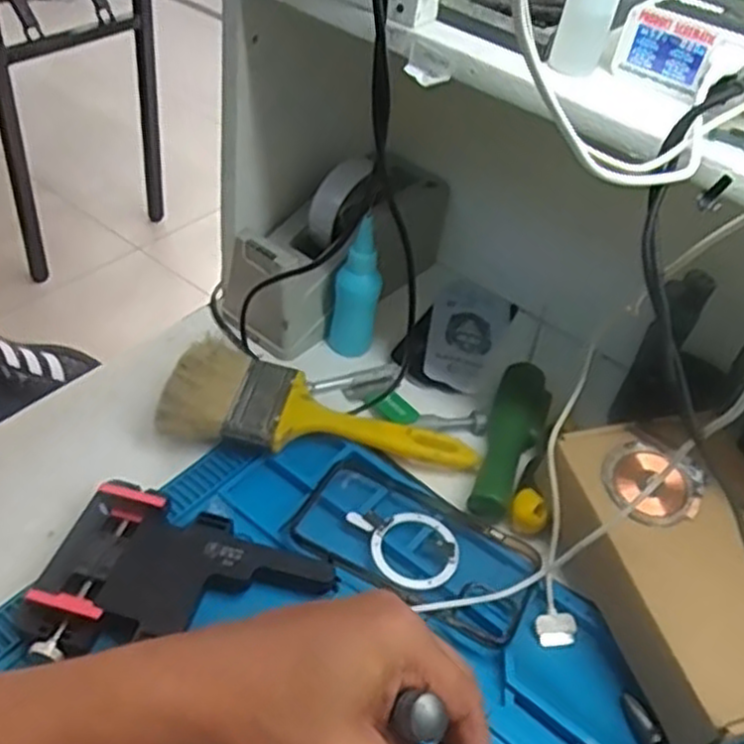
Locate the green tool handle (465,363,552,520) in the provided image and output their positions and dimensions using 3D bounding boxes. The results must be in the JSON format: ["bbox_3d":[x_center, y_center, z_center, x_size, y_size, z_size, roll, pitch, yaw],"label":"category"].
[{"bbox_3d":[0.102,0.050,0.567,0.039,0.027,0.143,18,45,10],"label":"green tool handle"}]

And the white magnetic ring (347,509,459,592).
[{"bbox_3d":[0.024,0.110,0.493,0.055,0.004,0.068,-17,48,-26],"label":"white magnetic ring"}]

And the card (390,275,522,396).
[{"bbox_3d":[0.076,-0.032,0.665,0.071,0.007,0.148,29,43,10],"label":"card"}]

